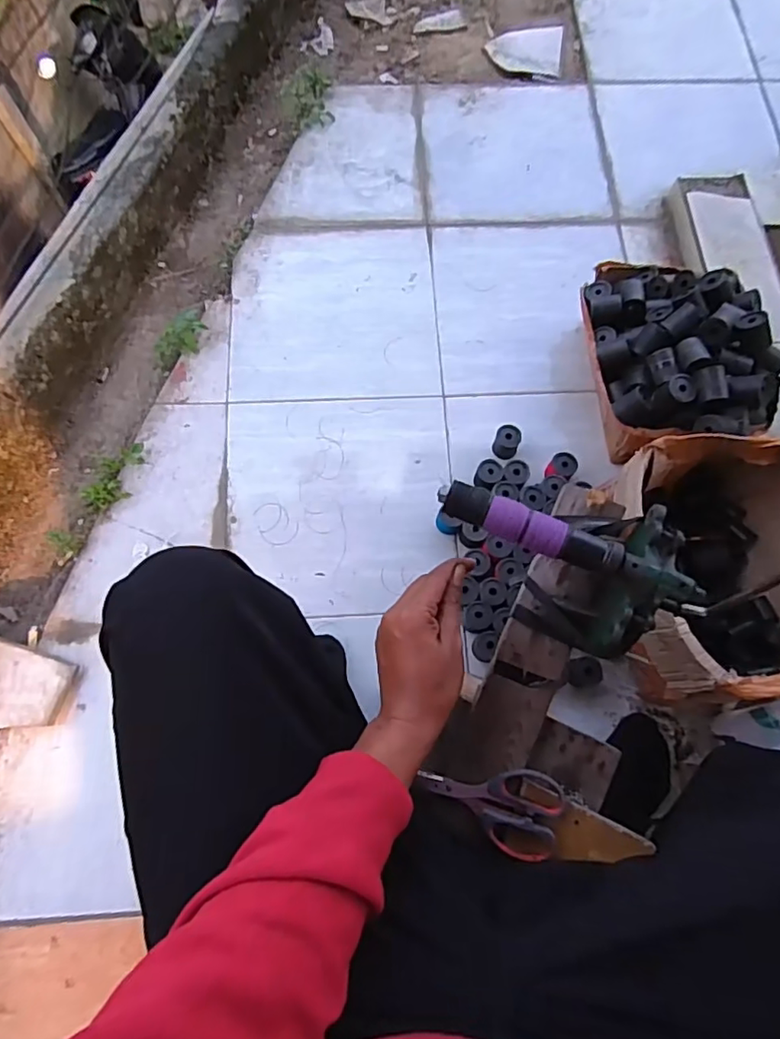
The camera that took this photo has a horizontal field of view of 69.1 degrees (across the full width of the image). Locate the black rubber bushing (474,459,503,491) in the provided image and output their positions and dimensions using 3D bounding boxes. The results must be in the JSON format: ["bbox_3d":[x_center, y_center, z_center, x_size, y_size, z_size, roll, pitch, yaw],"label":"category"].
[{"bbox_3d":[0.169,-0.072,0.982,0.046,0.055,0.051,18,73,3],"label":"black rubber bushing"}]

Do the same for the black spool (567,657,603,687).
[{"bbox_3d":[0.305,0.241,0.890,0.051,0.032,0.044,0,72,-2],"label":"black spool"}]

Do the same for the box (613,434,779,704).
[{"bbox_3d":[0.500,0.069,0.822,0.313,0.220,0.348,-5,73,-4],"label":"box"}]

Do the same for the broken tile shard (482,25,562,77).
[{"bbox_3d":[0.323,-1.129,1.359,0.175,0.017,0.157,8,72,1],"label":"broken tile shard"}]

